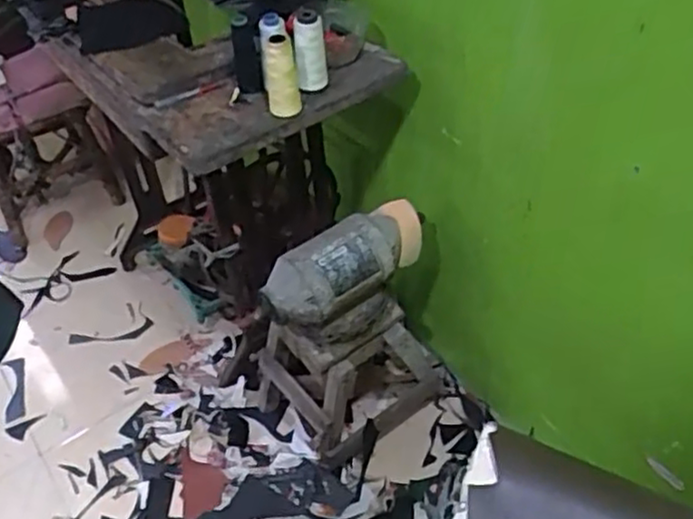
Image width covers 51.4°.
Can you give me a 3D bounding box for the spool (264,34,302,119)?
[{"bbox_3d":[-0.094,-0.258,1.018,0.046,0.128,0.046,-2,44,2],"label":"spool"}]

